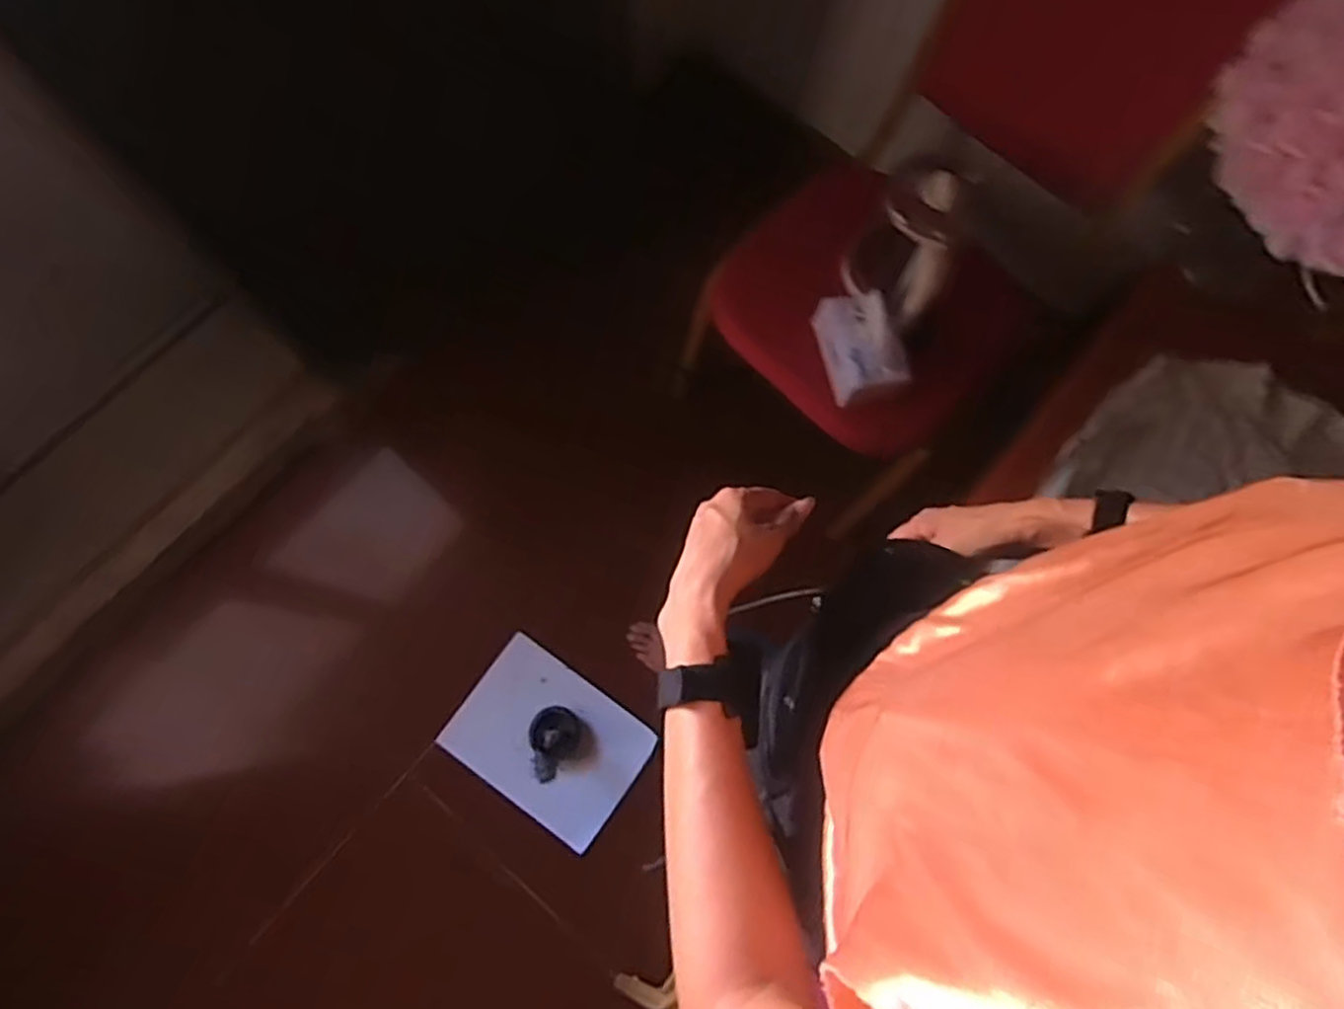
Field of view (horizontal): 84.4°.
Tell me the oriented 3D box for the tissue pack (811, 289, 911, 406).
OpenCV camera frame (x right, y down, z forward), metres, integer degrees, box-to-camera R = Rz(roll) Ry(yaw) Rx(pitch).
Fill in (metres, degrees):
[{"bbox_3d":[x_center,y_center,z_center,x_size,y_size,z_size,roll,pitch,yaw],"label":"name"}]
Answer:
[{"bbox_3d":[0.259,-0.221,1.030,0.103,0.055,0.155,-25,68,24],"label":"tissue pack"}]

